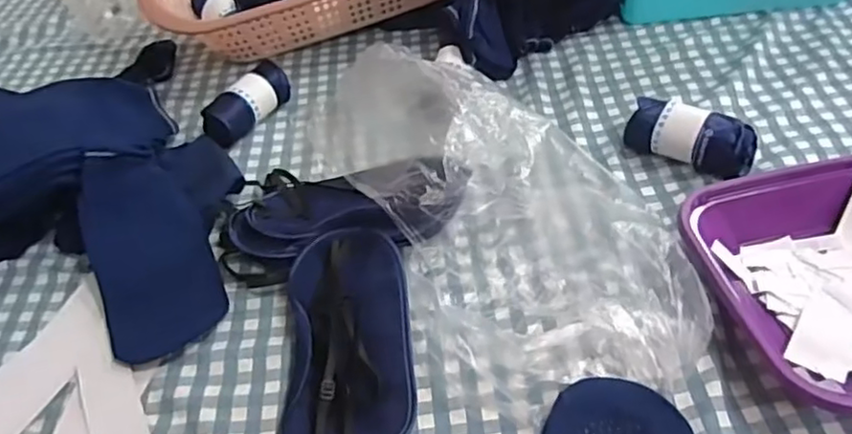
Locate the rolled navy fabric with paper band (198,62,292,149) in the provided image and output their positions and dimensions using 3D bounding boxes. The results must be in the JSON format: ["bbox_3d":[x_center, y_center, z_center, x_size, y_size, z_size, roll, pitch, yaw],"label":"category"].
[{"bbox_3d":[-0.172,-0.107,0.629,0.039,0.045,0.097,22,53,26],"label":"rolled navy fabric with paper band"}]

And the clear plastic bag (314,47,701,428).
[{"bbox_3d":[0.041,-0.034,0.513,0.181,0.064,0.418,-22,48,-14],"label":"clear plastic bag"}]

